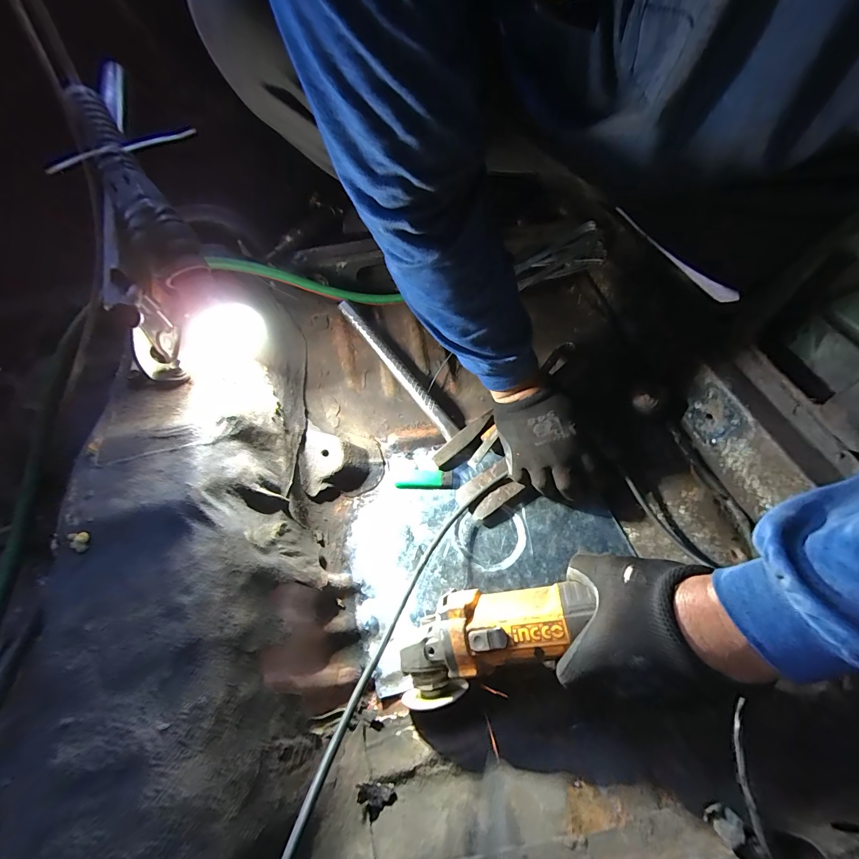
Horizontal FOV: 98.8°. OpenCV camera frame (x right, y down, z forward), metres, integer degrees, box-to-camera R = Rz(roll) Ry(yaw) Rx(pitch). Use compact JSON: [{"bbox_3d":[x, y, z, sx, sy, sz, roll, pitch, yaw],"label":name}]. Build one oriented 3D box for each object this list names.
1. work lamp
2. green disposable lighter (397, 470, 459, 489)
[{"bbox_3d":[-0.256,-0.175,0.348,0.097,0.235,0.085,-25,22,-11],"label":"work lamp"},{"bbox_3d":[-0.002,0.069,0.500,0.082,0.017,0.024,-2,62,1],"label":"green disposable lighter"}]

